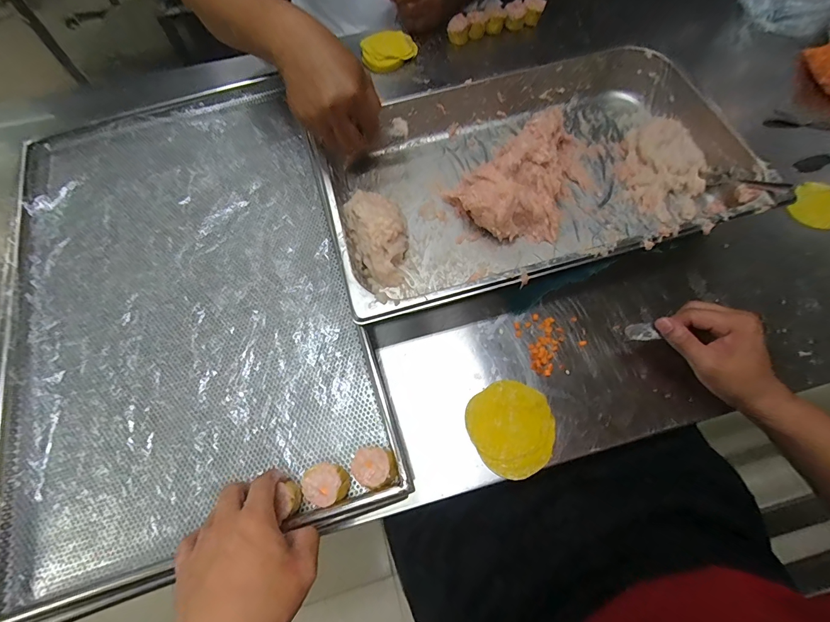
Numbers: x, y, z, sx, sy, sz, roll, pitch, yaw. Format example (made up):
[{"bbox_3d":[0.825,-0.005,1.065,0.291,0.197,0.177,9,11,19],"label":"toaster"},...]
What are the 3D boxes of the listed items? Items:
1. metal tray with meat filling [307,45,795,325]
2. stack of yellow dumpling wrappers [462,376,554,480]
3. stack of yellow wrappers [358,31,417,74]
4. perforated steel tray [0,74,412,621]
[{"bbox_3d":[0.147,-0.179,0.504,0.521,0.077,0.307,-15,68,-5],"label":"metal tray with meat filling"},{"bbox_3d":[0.106,0.125,0.410,0.089,0.011,0.094,-26,67,-9],"label":"stack of yellow dumpling wrappers"},{"bbox_3d":[-0.044,-0.451,0.651,0.098,0.033,0.060,-19,66,-6],"label":"stack of yellow wrappers"},{"bbox_3d":[-0.292,-0.034,0.461,0.403,0.048,0.607,-17,68,-6],"label":"perforated steel tray"}]

